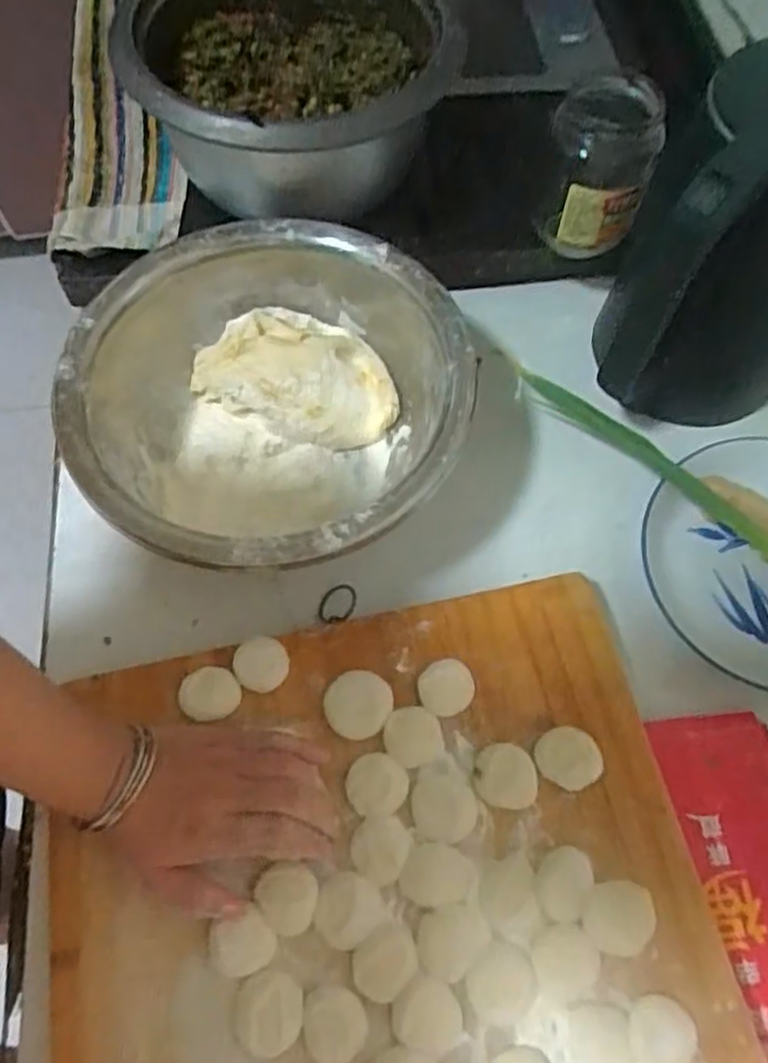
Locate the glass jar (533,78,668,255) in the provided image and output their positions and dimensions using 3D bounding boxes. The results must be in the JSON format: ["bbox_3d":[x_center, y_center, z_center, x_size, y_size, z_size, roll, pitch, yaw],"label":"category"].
[{"bbox_3d":[0.157,-0.269,0.552,0.071,0.105,0.071,0,66,0],"label":"glass jar"}]

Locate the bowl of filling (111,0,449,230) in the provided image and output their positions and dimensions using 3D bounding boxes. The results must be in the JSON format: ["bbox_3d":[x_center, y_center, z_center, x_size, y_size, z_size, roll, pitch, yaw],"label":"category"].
[{"bbox_3d":[-0.075,-0.349,0.571,0.219,0.106,0.233,0,66,0],"label":"bowl of filling"}]

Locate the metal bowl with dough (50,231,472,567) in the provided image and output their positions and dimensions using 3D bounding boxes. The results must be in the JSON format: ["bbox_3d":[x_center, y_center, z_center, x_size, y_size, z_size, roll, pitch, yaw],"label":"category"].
[{"bbox_3d":[-0.080,-0.085,0.527,0.260,0.107,0.258,0,66,0],"label":"metal bowl with dough"}]

